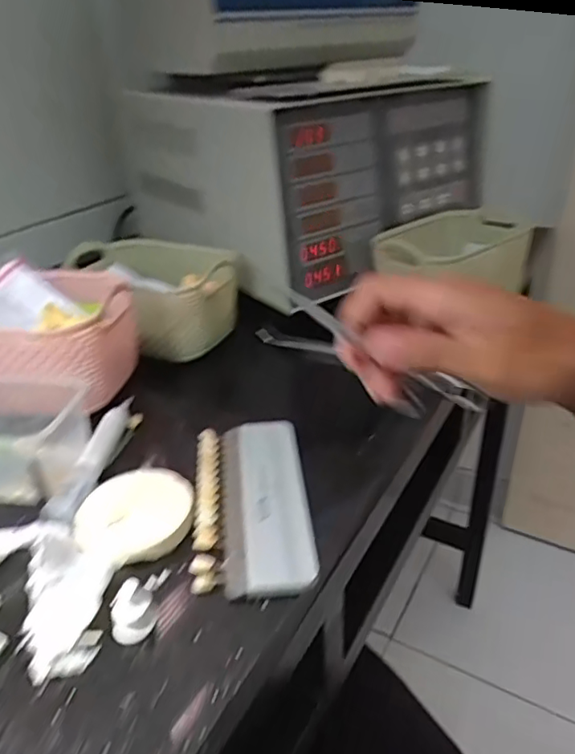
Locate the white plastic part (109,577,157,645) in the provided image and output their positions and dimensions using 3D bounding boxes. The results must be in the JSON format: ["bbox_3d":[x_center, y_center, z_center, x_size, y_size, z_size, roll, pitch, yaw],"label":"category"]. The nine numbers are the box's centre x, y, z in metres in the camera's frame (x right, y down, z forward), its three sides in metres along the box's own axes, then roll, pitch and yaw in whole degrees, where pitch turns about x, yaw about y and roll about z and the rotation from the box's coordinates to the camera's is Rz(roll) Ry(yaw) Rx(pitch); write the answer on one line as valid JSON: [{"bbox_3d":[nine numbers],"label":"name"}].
[{"bbox_3d":[-0.078,0.117,0.287,0.021,0.025,0.017,-11,34,-18],"label":"white plastic part"}]

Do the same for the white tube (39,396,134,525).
[{"bbox_3d":[-0.133,0.051,0.404,0.020,0.012,0.130,4,32,5],"label":"white tube"}]

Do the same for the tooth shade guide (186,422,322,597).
[{"bbox_3d":[-0.024,0.076,0.366,0.068,0.009,0.147,-2,32,-5],"label":"tooth shade guide"}]

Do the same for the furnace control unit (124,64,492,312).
[{"bbox_3d":[0.009,-0.281,0.746,0.329,0.193,0.365,-24,38,-34],"label":"furnace control unit"}]

